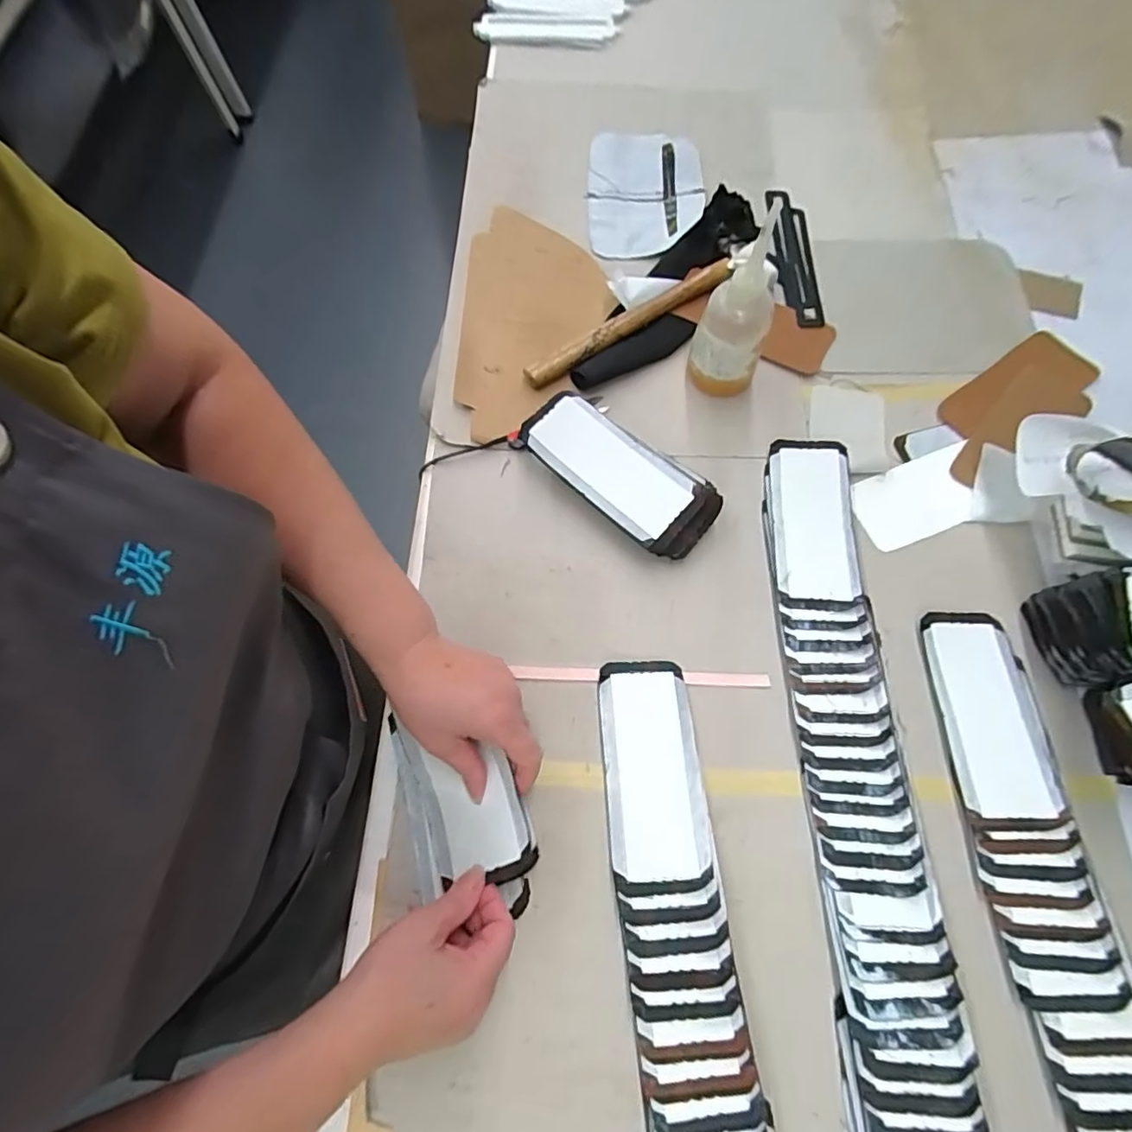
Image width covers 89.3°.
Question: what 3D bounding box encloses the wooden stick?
[{"bbox_3d":[0.070,-0.254,0.590,0.261,0.022,0.021,-34,71,-12],"label":"wooden stick"}]

